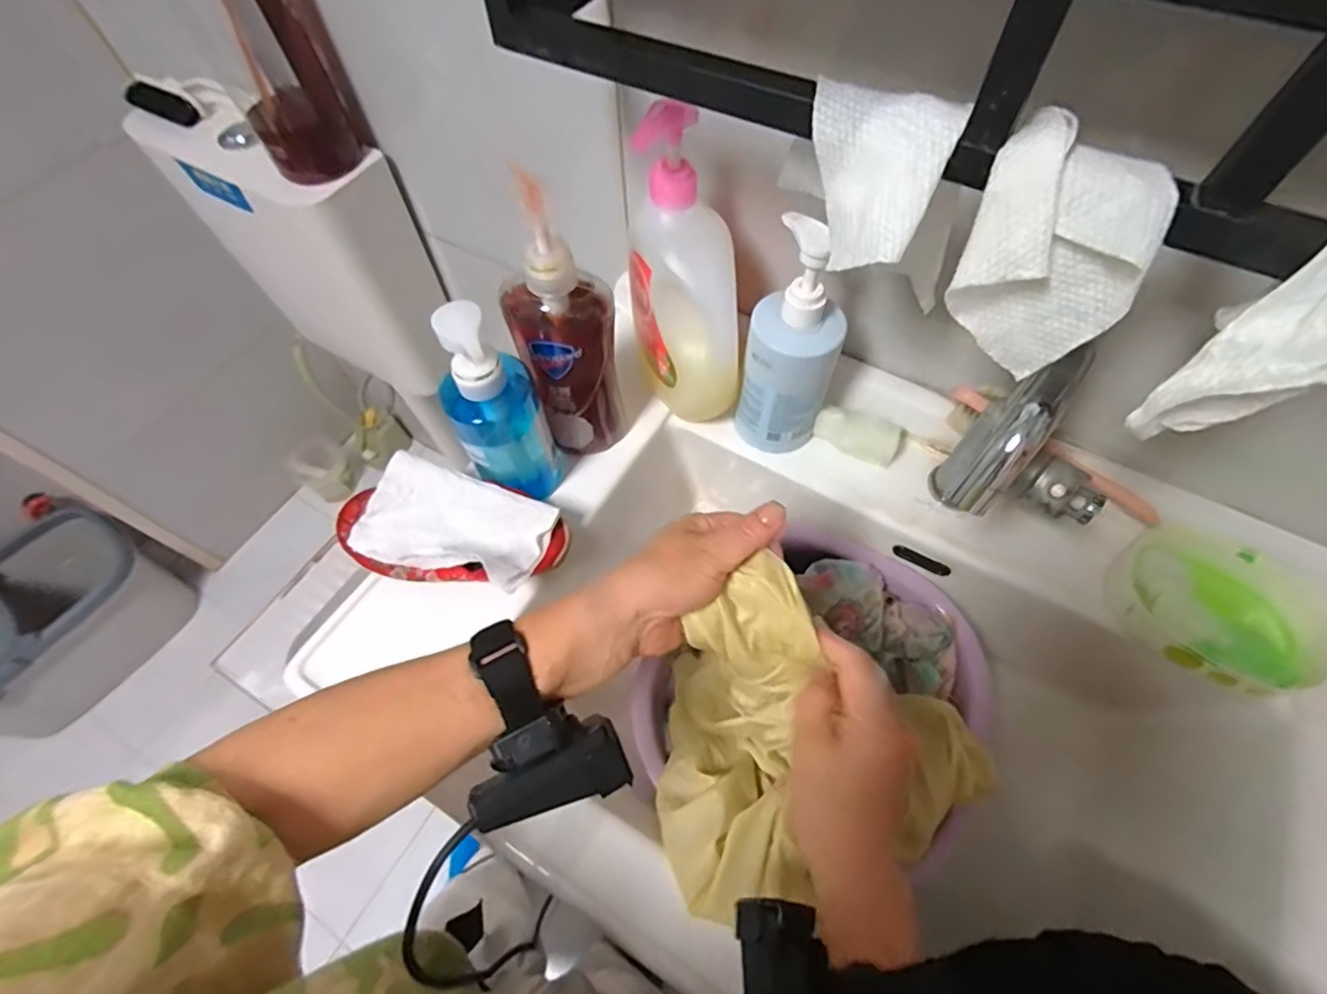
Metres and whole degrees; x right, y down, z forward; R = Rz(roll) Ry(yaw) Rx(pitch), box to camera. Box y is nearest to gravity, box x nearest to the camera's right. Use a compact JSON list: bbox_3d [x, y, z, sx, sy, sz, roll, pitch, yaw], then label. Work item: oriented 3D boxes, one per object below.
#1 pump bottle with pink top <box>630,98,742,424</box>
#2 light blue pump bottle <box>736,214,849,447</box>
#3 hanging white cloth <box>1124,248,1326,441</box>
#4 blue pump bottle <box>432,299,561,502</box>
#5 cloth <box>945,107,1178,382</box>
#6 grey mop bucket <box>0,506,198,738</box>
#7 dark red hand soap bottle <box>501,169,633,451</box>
[{"bbox_3d":[0.014,-0.174,0.479,0.068,0.242,0.089,-13,38,-6],"label":"pump bottle with pink top"},{"bbox_3d":[0.104,-0.114,0.476,0.071,0.200,0.056,18,63,11],"label":"light blue pump bottle"},{"bbox_3d":[0.263,-0.065,0.251,0.034,0.112,0.045,0,52,-43],"label":"hanging white cloth"},{"bbox_3d":[-0.129,-0.066,0.448,0.065,0.194,0.054,-29,64,-14],"label":"blue pump bottle"},{"bbox_3d":[0.183,-0.117,0.287,0.073,0.095,0.054,12,62,8],"label":"cloth"},{"bbox_3d":[-1.201,0.270,1.149,0.248,0.269,0.427,22,63,13],"label":"grey mop bucket"},{"bbox_3d":[-0.074,-0.117,0.452,0.078,0.228,0.048,-10,61,-5],"label":"dark red hand soap bottle"}]

